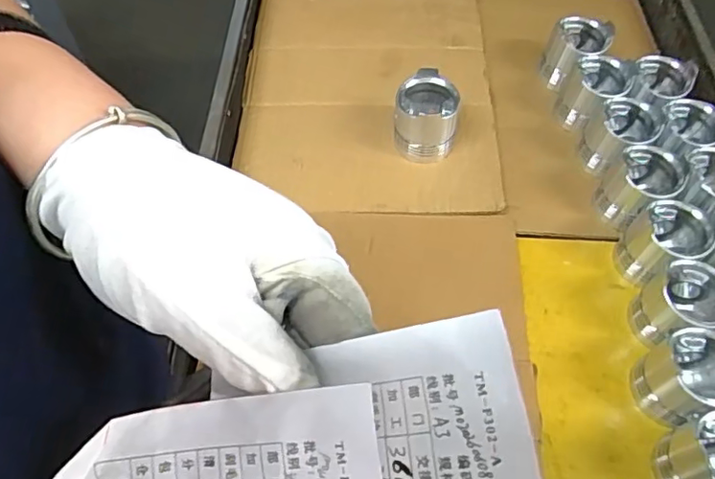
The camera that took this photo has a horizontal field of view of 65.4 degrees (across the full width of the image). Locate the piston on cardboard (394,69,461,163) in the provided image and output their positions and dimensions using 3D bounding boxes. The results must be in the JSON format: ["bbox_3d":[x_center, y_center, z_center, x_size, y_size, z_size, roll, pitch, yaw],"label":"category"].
[{"bbox_3d":[0.092,-0.163,0.766,0.080,0.099,0.081,7,57,4],"label":"piston on cardboard"}]

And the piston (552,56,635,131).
[{"bbox_3d":[0.341,-0.210,0.812,0.080,0.088,0.080,0,57,0],"label":"piston"}]

